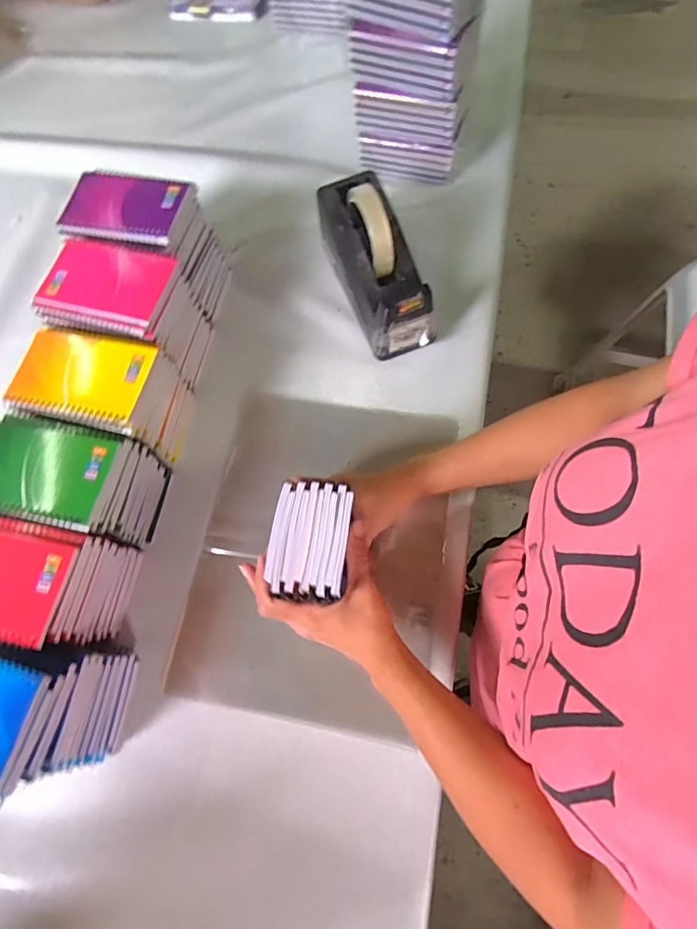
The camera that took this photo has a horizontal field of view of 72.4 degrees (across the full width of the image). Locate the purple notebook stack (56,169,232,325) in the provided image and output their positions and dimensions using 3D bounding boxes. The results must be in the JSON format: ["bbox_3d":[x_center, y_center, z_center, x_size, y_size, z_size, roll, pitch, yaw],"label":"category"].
[{"bbox_3d":[-0.235,-0.257,0.573,0.150,0.134,0.104,12,71,7],"label":"purple notebook stack"}]

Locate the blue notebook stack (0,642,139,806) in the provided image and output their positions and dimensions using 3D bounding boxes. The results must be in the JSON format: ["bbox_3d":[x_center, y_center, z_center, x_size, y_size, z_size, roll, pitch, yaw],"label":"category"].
[{"bbox_3d":[-0.293,0.209,0.413,0.153,0.115,0.110,6,70,4],"label":"blue notebook stack"}]

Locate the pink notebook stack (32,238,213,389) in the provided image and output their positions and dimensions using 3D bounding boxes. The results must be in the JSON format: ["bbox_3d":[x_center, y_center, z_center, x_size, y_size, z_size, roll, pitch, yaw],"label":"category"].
[{"bbox_3d":[-0.245,-0.165,0.543,0.136,0.130,0.098,11,71,6],"label":"pink notebook stack"}]

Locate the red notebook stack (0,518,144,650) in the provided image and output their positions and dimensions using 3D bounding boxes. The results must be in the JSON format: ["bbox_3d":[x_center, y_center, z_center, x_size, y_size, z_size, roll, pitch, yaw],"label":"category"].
[{"bbox_3d":[-0.295,0.114,0.460,0.140,0.122,0.095,10,71,6],"label":"red notebook stack"}]

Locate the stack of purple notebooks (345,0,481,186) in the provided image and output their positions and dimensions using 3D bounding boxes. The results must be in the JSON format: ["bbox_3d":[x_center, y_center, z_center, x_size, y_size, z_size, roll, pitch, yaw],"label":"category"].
[{"bbox_3d":[0.075,-0.473,0.573,0.142,0.220,0.087,19,72,9],"label":"stack of purple notebooks"}]

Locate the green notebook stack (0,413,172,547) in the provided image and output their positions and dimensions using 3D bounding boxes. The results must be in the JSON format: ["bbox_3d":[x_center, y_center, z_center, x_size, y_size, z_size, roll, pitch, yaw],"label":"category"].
[{"bbox_3d":[-0.280,0.024,0.497,0.138,0.128,0.096,9,71,5],"label":"green notebook stack"}]

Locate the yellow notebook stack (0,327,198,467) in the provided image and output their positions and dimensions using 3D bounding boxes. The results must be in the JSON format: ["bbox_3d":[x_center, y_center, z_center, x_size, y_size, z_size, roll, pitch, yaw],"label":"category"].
[{"bbox_3d":[-0.252,-0.067,0.513,0.138,0.121,0.093,10,71,6],"label":"yellow notebook stack"}]

